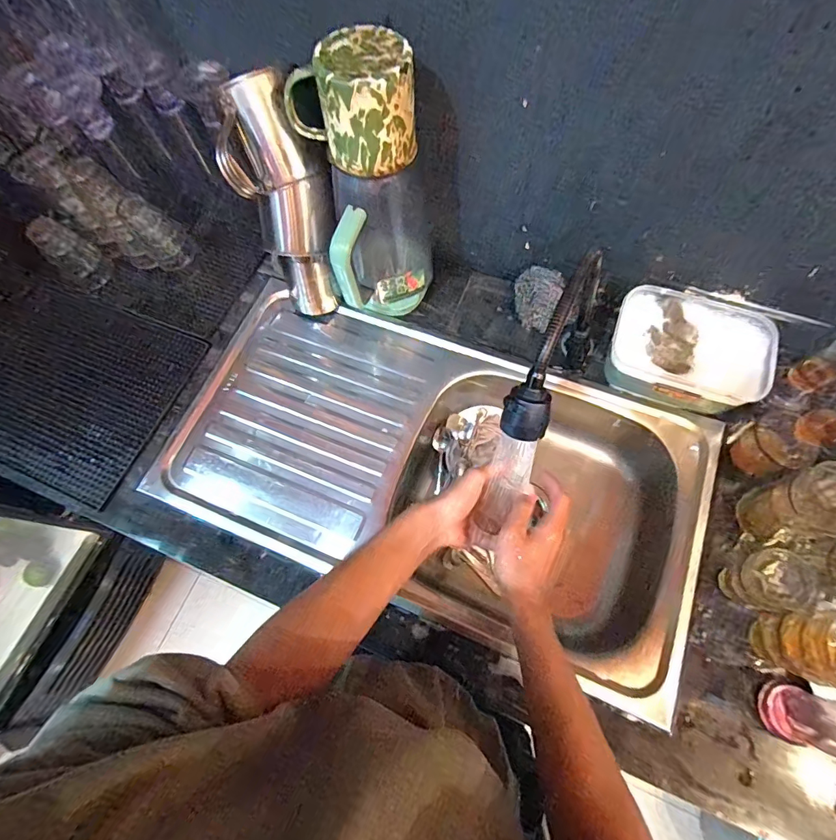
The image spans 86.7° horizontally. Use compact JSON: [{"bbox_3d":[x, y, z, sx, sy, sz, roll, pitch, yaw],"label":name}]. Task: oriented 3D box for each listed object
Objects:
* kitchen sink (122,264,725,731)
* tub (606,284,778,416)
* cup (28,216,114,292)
[{"bbox_3d":[0.020,0.075,0.692,0.743,0.138,0.399,20,71,11],"label":"kitchen sink"},{"bbox_3d":[0.371,-0.094,0.632,0.203,0.094,0.143,16,71,9],"label":"tub"},{"bbox_3d":[-0.581,-0.282,0.749,0.064,0.115,0.061,-1,69,3],"label":"cup"}]

